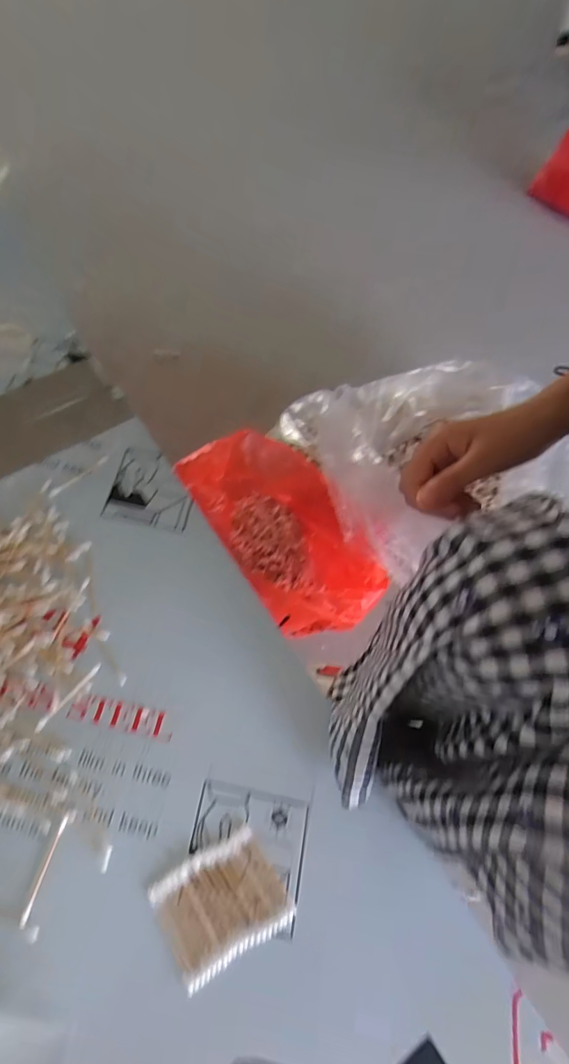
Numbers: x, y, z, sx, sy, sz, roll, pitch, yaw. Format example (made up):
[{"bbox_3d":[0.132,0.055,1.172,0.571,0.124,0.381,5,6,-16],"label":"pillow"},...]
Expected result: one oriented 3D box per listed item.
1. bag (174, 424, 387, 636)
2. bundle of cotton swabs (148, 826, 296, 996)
[{"bbox_3d":[-0.009,-0.007,0.799,0.253,0.265,0.385,-25,67,-11],"label":"bag"},{"bbox_3d":[-0.048,0.288,0.359,0.091,0.004,0.072,-24,67,-15],"label":"bundle of cotton swabs"}]

